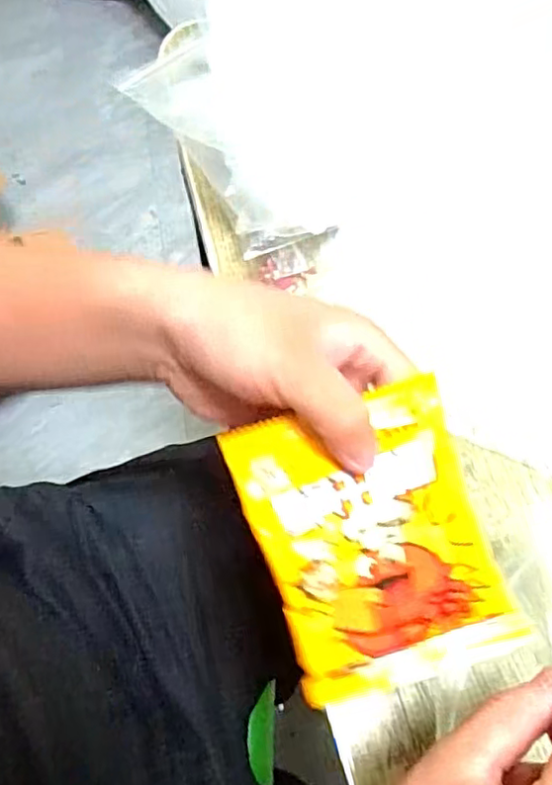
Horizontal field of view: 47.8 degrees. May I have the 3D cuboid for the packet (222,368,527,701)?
[{"bbox_3d":[0.041,0.063,0.263,0.092,0.008,0.121,-19,88,-2],"label":"packet"}]

